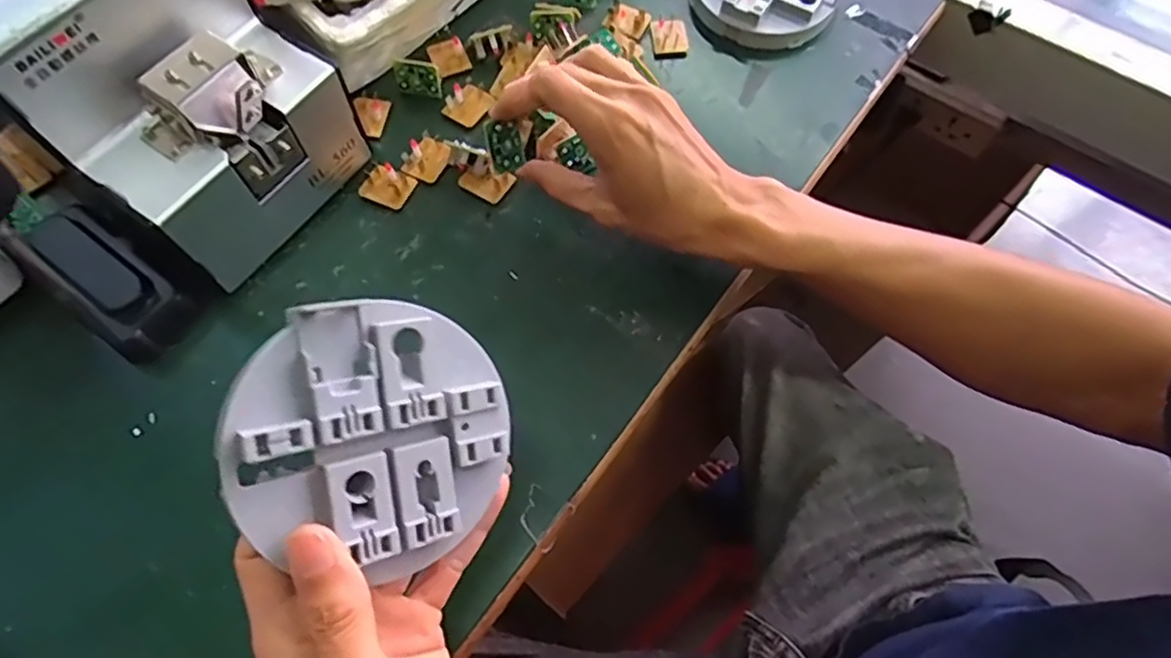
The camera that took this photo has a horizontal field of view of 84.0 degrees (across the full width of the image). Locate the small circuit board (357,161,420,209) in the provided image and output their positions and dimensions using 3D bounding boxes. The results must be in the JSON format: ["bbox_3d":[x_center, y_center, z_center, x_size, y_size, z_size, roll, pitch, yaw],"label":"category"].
[{"bbox_3d":[-0.125,-0.090,0.409,0.030,0.007,0.025,27,82,6],"label":"small circuit board"}]

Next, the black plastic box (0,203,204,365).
[{"bbox_3d":[-0.275,-0.029,0.373,0.106,0.029,0.044,38,70,15],"label":"black plastic box"}]

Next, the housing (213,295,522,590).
[{"bbox_3d":[-0.077,0.039,0.241,0.099,0.023,0.097,3,84,-30],"label":"housing"}]

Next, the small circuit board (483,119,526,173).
[{"bbox_3d":[-0.046,-0.104,0.368,0.021,0.029,0.004,-33,31,-28],"label":"small circuit board"}]

